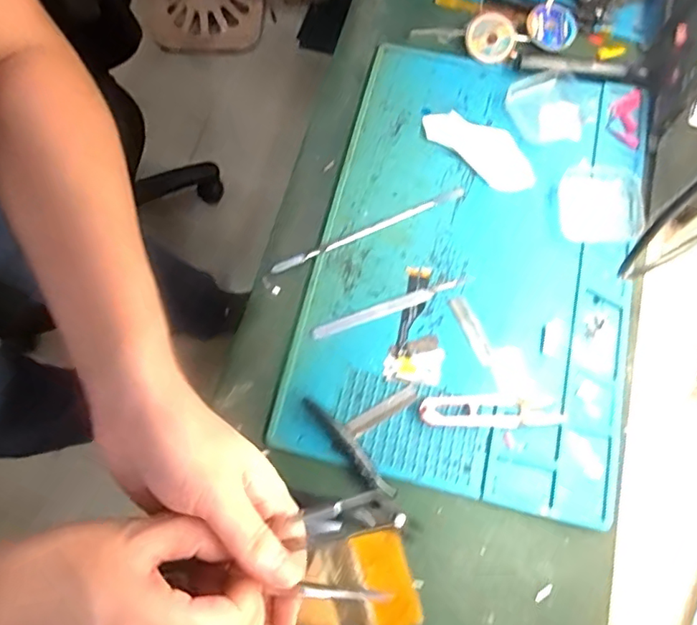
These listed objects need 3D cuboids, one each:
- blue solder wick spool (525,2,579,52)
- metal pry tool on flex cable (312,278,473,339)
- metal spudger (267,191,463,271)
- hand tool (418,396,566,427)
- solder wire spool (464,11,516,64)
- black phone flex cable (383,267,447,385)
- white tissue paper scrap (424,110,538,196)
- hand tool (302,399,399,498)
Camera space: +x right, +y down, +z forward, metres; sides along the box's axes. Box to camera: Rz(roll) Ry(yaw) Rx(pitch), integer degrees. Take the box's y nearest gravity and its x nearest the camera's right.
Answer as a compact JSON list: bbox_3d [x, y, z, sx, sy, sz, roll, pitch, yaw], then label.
[{"bbox_3d":[0.191,-0.265,0.497,0.047,0.015,0.047,-1,71,2],"label":"blue solder wick spool"},{"bbox_3d":[0.033,-0.006,0.421,0.130,0.004,0.011,-19,72,-4],"label":"metal pry tool on flex cable"},{"bbox_3d":[0.018,-0.069,0.440,0.174,0.009,0.007,-25,72,-6],"label":"metal spudger"},{"bbox_3d":[0.104,0.072,0.389,0.102,0.009,0.021,1,72,3],"label":"hand tool"},{"bbox_3d":[0.131,-0.255,0.496,0.045,0.011,0.045,0,97,2],"label":"solder wire spool"},{"bbox_3d":[0.057,0.009,0.416,0.041,0.004,0.094,12,72,6],"label":"black phone flex cable"},{"bbox_3d":[0.115,-0.146,0.466,0.108,0.010,0.041,39,77,14],"label":"white tissue paper scrap"},{"bbox_3d":[-0.001,0.097,0.382,0.015,0.011,0.089,-38,74,-10],"label":"hand tool"}]

